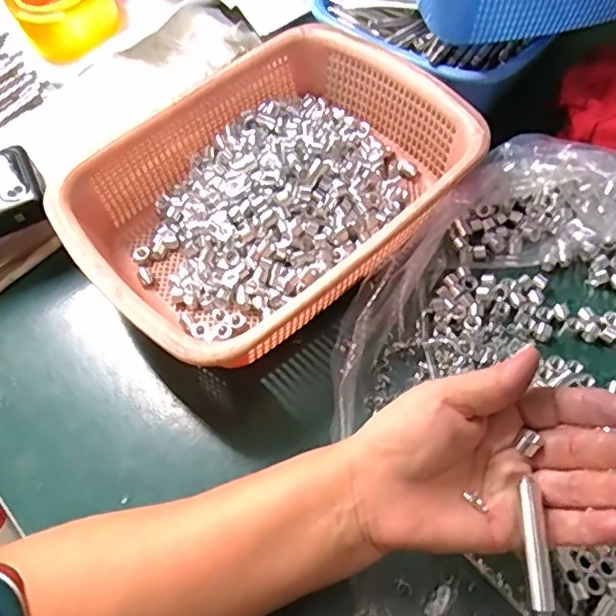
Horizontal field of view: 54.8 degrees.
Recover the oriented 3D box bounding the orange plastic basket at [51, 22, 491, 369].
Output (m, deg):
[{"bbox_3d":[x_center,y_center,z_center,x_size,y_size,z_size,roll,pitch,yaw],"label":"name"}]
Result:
[{"bbox_3d":[-0.026,-0.090,0.460,0.290,0.064,0.211,-41,66,-17],"label":"orange plastic basket"}]

